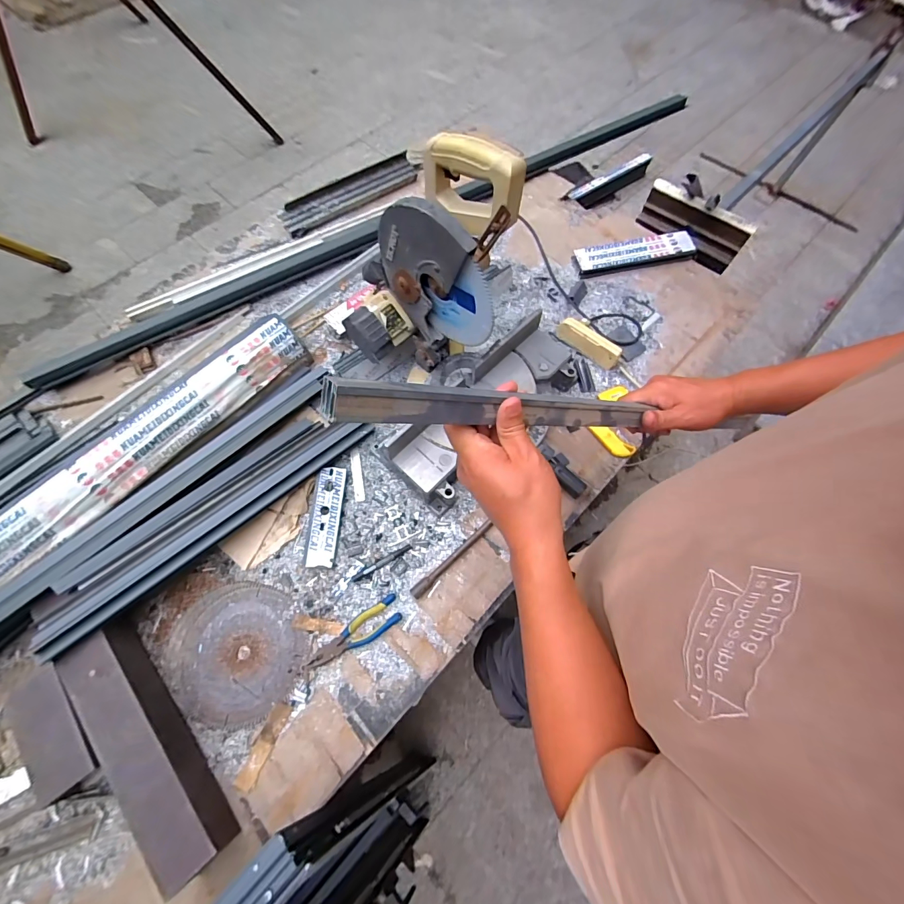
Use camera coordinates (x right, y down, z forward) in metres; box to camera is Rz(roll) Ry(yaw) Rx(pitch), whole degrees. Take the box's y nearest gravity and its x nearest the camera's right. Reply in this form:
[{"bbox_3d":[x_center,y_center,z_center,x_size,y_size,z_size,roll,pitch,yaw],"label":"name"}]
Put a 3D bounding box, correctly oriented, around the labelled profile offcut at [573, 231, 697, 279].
[{"bbox_3d":[0.509,-0.554,1.125,0.335,0.037,0.095,-12,68,-7],"label":"labelled profile offcut"}]

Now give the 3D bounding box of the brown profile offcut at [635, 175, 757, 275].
[{"bbox_3d":[0.693,-0.656,1.182,0.311,0.127,0.082,37,71,13],"label":"brown profile offcut"}]

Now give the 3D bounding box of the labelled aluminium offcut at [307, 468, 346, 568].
[{"bbox_3d":[-0.263,0.133,0.844,0.054,0.011,0.204,8,74,-13],"label":"labelled aluminium offcut"}]

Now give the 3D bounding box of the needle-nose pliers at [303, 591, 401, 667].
[{"bbox_3d":[-0.185,0.351,0.764,0.193,0.014,0.053,-32,71,-14],"label":"needle-nose pliers"}]

